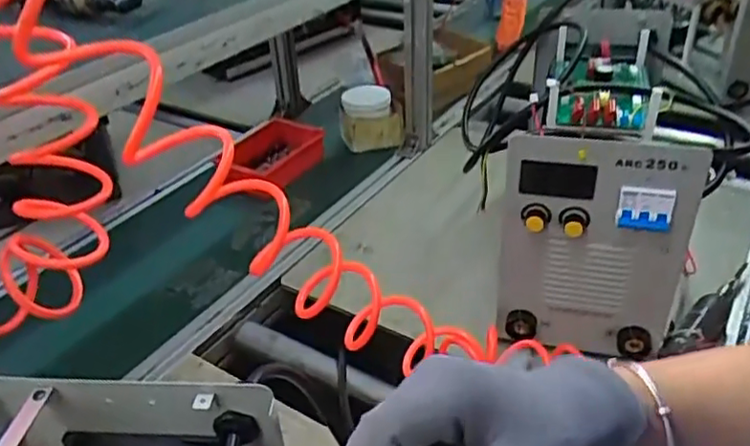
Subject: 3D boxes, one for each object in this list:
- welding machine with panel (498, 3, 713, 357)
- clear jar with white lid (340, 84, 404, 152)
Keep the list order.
[{"bbox_3d":[0.311,-0.067,0.882,0.195,0.276,0.413,10,37,17],"label":"welding machine with panel"},{"bbox_3d":[-0.006,-0.236,1.398,0.129,0.097,0.134,-3,34,2],"label":"clear jar with white lid"}]

